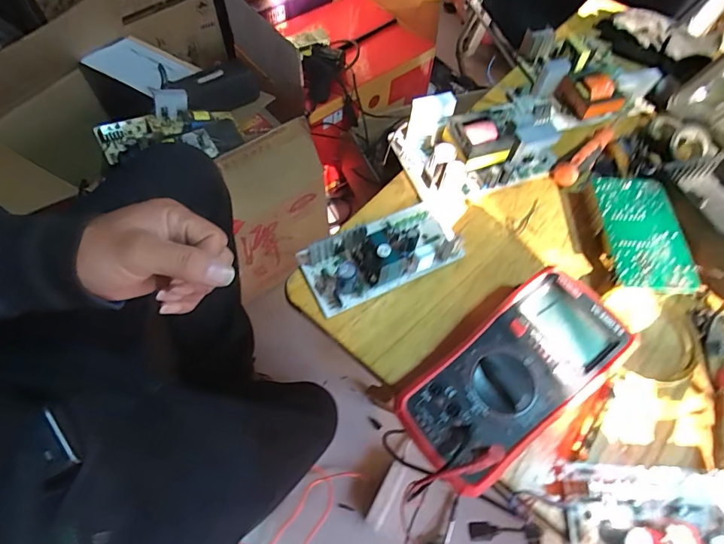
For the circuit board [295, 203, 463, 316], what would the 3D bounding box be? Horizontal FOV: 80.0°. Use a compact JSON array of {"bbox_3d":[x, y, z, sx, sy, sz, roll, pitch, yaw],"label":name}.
[{"bbox_3d":[0.019,-0.024,0.396,0.146,0.041,0.071,-24,65,-15],"label":"circuit board"}]

